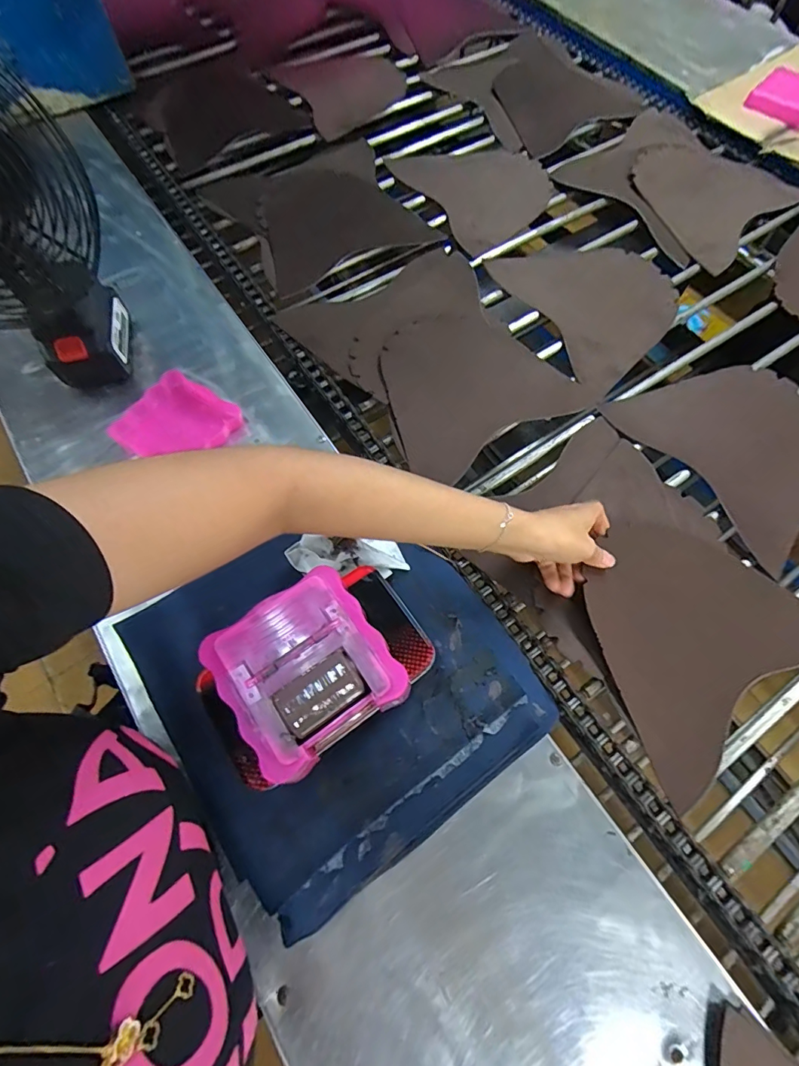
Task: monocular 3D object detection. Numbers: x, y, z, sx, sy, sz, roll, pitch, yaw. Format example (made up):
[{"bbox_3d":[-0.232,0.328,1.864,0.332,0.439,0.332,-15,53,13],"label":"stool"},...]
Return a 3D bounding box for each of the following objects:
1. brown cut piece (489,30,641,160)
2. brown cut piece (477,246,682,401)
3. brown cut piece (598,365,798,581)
[{"bbox_3d":[0.253,-0.796,0.836,0.250,0.016,0.284,-31,72,-11],"label":"brown cut piece"},{"bbox_3d":[0.279,-0.315,0.645,0.215,0.008,0.243,-26,70,-10],"label":"brown cut piece"},{"bbox_3d":[0.411,-0.109,0.561,0.211,0.009,0.244,-35,73,-11],"label":"brown cut piece"}]

